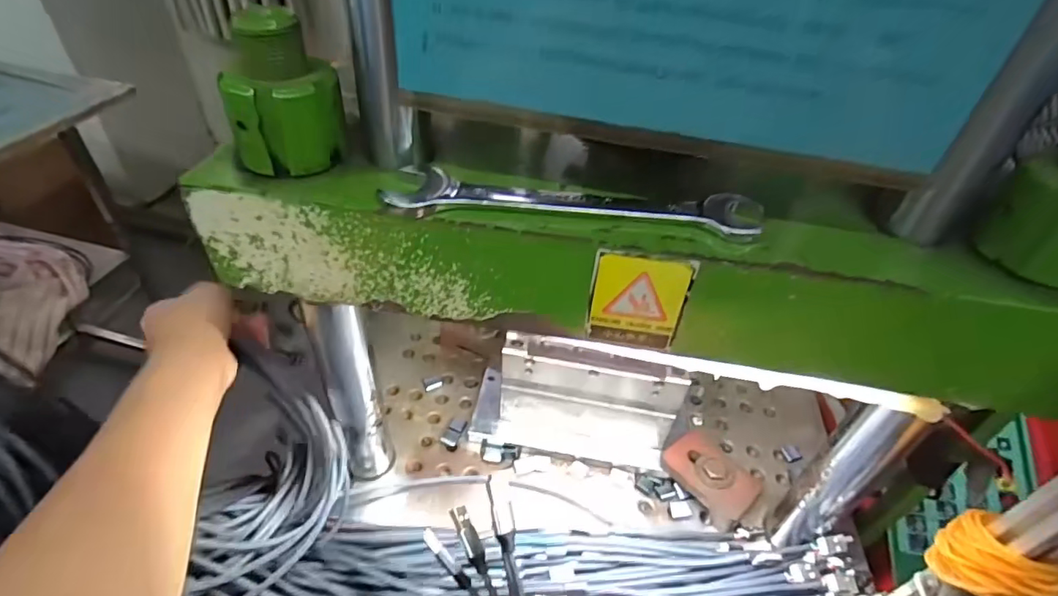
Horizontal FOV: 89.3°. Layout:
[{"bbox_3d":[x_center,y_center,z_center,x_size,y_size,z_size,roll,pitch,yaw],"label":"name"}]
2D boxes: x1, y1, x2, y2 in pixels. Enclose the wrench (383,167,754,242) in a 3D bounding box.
[{"bbox_3d":[0.022,-0.045,0.255,0.172,0.012,0.037,5,42,0],"label":"wrench"}]

